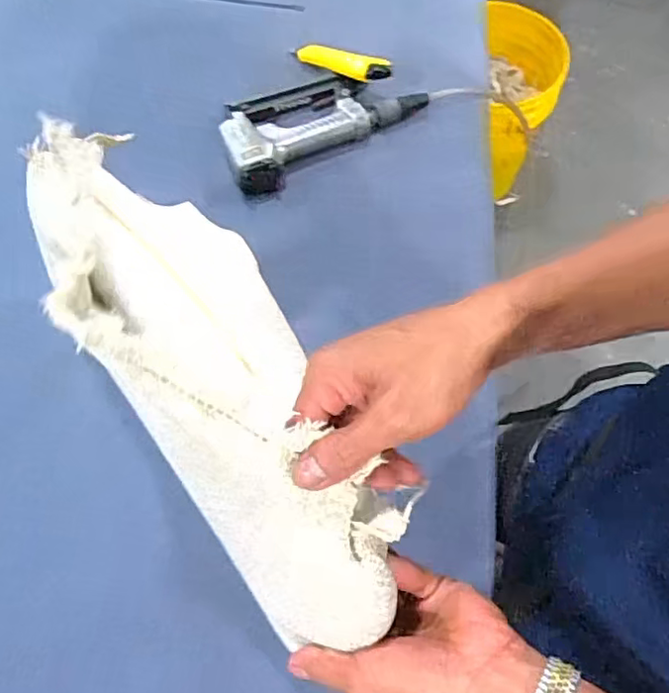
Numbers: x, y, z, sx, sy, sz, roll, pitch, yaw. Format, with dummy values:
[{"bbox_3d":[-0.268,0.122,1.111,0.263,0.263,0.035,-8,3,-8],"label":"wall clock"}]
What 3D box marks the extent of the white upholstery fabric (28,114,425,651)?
[{"bbox_3d":[-0.086,-0.002,0.407,0.130,0.127,0.396,-28,60,-12],"label":"white upholstery fabric"}]

